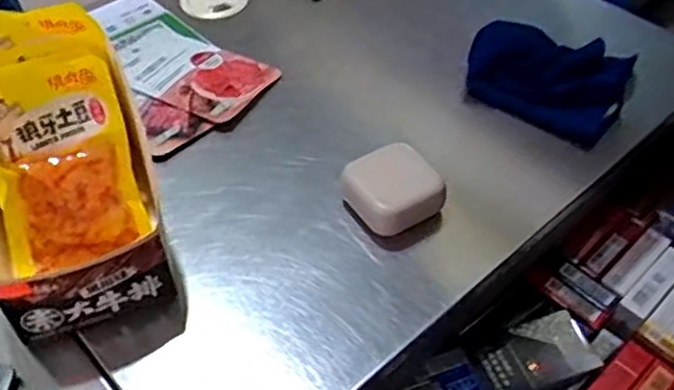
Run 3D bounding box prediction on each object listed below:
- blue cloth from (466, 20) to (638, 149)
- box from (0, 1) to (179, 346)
[{"bbox_3d":[0.182,-0.102,0.587,0.137,0.040,0.095,19,51,17],"label":"blue cloth"},{"bbox_3d":[-0.180,-0.014,0.425,0.117,0.129,0.158,-16,50,-14],"label":"box"}]

